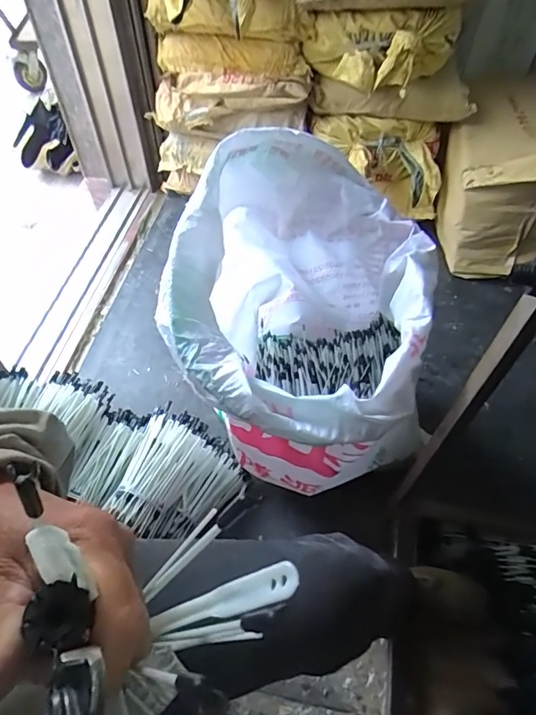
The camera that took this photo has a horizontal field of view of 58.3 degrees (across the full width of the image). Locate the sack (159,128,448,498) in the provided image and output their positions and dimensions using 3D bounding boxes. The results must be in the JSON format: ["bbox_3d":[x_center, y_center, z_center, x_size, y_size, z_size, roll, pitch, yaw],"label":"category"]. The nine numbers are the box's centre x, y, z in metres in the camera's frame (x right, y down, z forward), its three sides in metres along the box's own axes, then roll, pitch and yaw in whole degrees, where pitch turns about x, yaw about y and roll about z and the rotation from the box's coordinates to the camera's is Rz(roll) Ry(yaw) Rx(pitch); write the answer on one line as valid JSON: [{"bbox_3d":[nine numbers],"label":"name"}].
[{"bbox_3d":[0.050,-0.043,0.797,0.334,0.560,0.511,13,55,8],"label":"sack"}]

